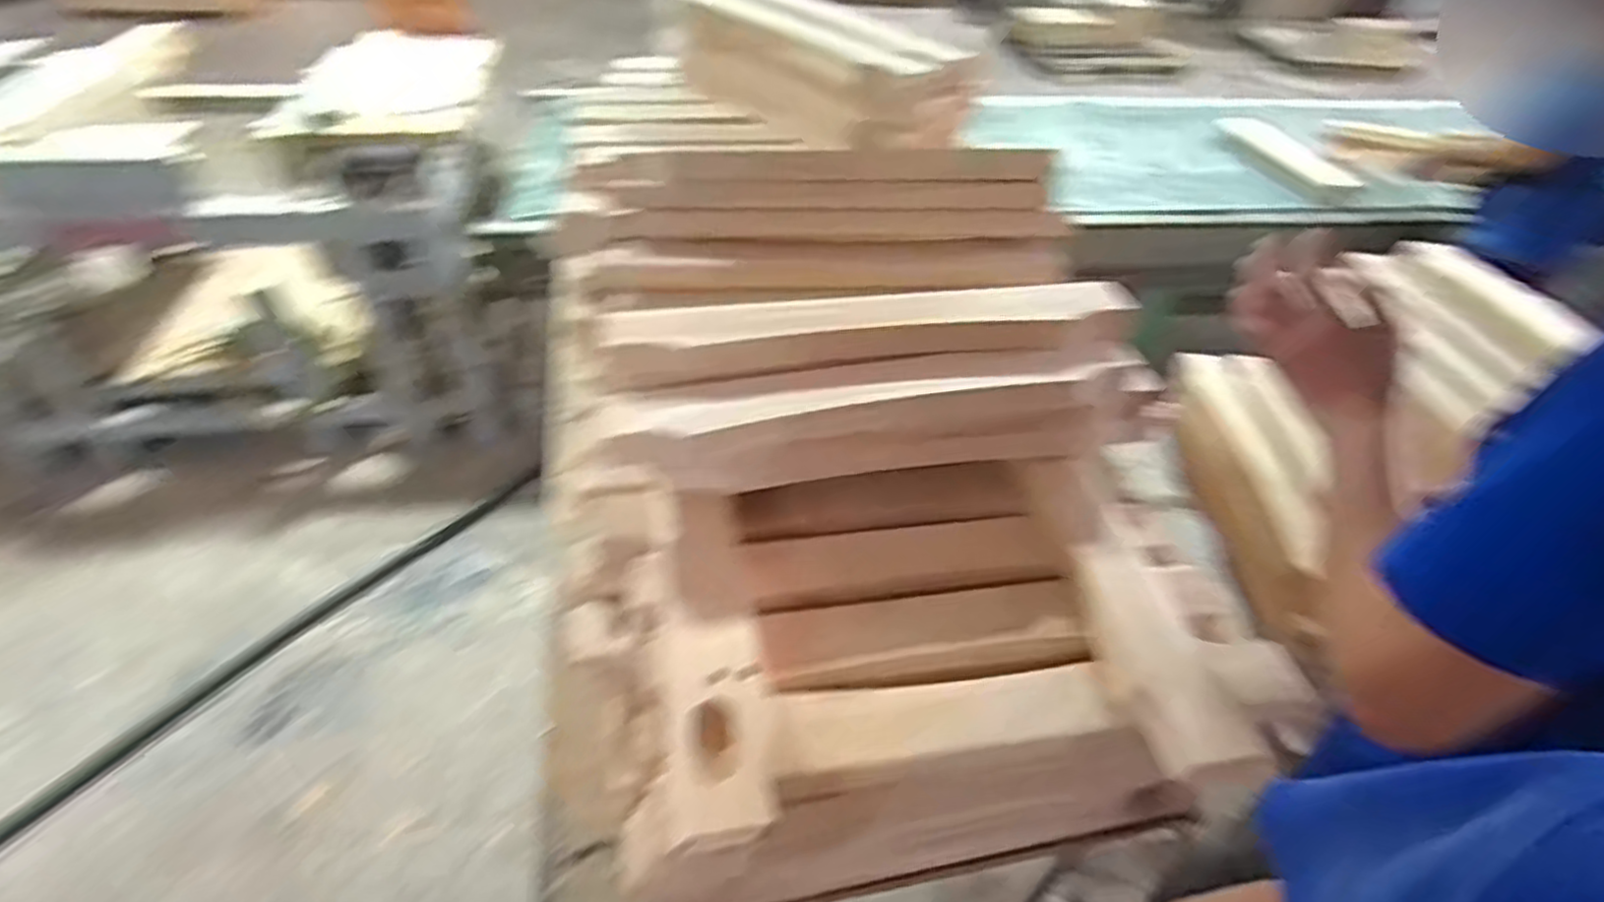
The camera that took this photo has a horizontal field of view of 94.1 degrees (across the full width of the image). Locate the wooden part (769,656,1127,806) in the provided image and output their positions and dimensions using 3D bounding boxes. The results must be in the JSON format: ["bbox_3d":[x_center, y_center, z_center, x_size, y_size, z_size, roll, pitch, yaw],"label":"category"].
[{"bbox_3d":[0.107,0.200,0.561,0.264,0.027,0.069,-7,44,-13],"label":"wooden part"}]

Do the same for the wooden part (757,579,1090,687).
[{"bbox_3d":[0.101,0.149,0.624,0.268,0.029,0.068,-5,43,-11],"label":"wooden part"}]

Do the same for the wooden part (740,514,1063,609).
[{"bbox_3d":[0.087,0.097,0.673,0.276,0.025,0.074,-5,43,-11],"label":"wooden part"}]

